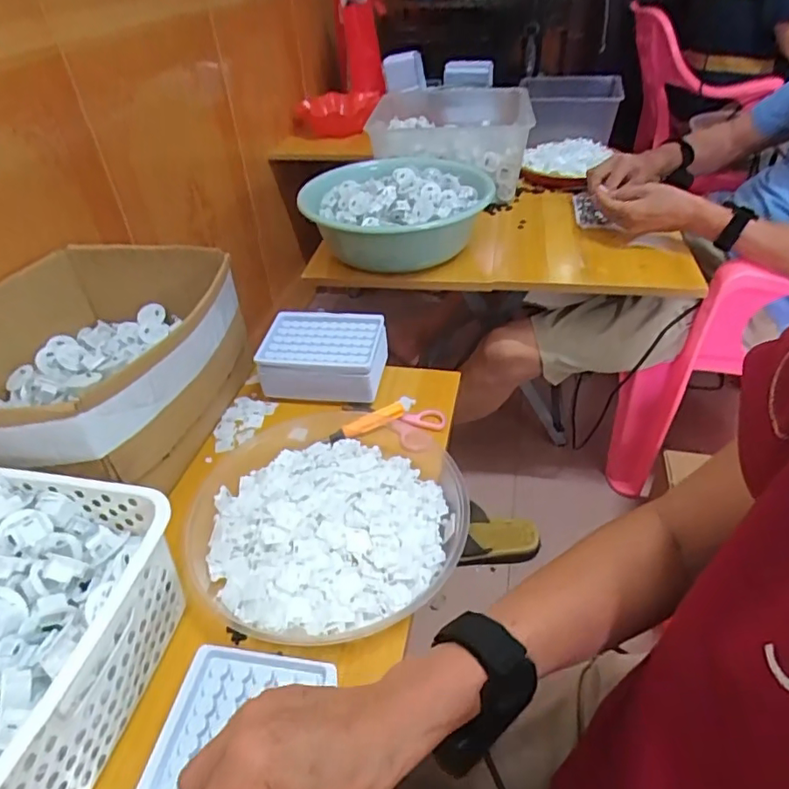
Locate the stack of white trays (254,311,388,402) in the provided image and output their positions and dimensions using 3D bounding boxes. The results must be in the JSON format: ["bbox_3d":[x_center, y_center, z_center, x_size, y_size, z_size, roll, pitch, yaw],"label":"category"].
[{"bbox_3d":[-0.079,-0.045,0.649,0.140,0.054,0.102,5,40,10],"label":"stack of white trays"}]

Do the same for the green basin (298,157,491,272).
[{"bbox_3d":[0.005,-0.287,0.889,0.285,0.094,0.260,4,40,8],"label":"green basin"}]

